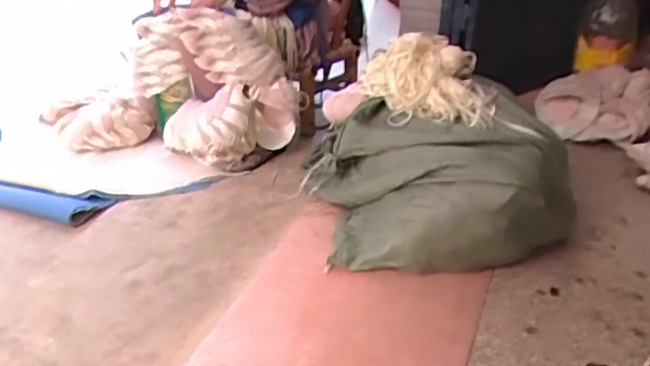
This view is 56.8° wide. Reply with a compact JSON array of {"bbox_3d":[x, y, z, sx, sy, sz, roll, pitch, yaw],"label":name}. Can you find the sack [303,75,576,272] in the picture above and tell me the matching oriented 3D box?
[{"bbox_3d":[0.268,-0.013,1.516,0.606,0.282,0.490,-4,32,0],"label":"sack"}]

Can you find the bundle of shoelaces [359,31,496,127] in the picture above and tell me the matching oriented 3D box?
[{"bbox_3d":[0.265,-0.282,1.567,0.336,0.159,0.284,4,32,5],"label":"bundle of shoelaces"}]

